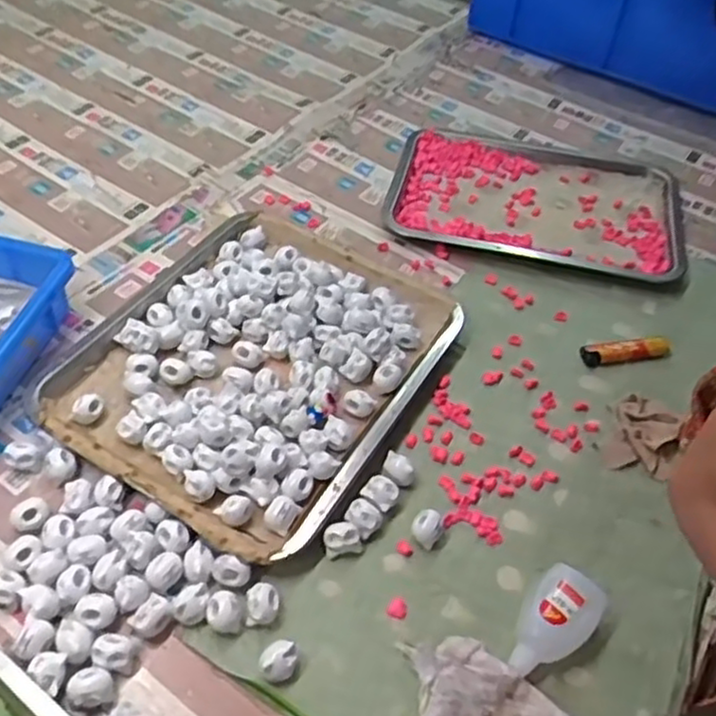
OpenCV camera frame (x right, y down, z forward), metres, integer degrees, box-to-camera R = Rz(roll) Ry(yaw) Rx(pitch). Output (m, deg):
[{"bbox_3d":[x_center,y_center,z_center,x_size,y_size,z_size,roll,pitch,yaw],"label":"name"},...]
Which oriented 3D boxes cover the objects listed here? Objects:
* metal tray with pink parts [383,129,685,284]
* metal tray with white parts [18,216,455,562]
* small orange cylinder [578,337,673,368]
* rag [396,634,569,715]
[{"bbox_3d":[0.192,-0.170,0.766,0.307,0.016,0.191,11,51,5],"label":"metal tray with pink parts"},{"bbox_3d":[-0.085,-0.003,0.595,0.256,0.033,0.296,27,54,17],"label":"metal tray with white parts"},{"bbox_3d":[0.243,-0.007,0.645,0.085,0.011,0.023,-8,52,-10],"label":"small orange cylinder"},{"bbox_3d":[0.088,0.214,0.447,0.104,0.008,0.075,-2,51,-5],"label":"rag"}]

